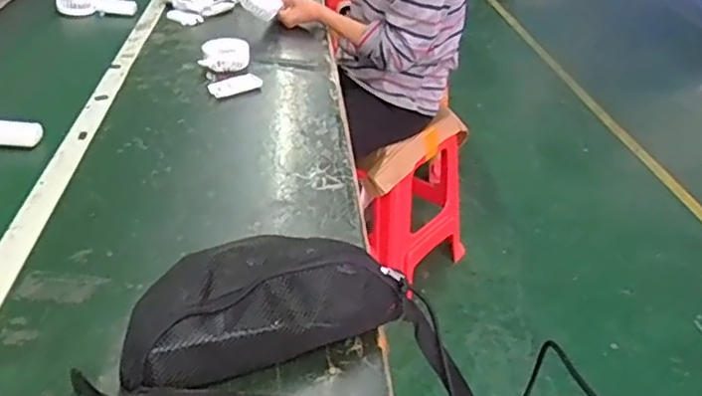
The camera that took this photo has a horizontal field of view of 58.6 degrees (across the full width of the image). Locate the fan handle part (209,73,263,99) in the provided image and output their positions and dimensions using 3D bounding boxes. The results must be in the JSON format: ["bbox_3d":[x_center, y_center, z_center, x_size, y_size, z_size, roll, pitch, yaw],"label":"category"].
[{"bbox_3d":[-0.208,-0.208,1.135,0.106,0.019,0.031,-25,43,-34],"label":"fan handle part"}]

